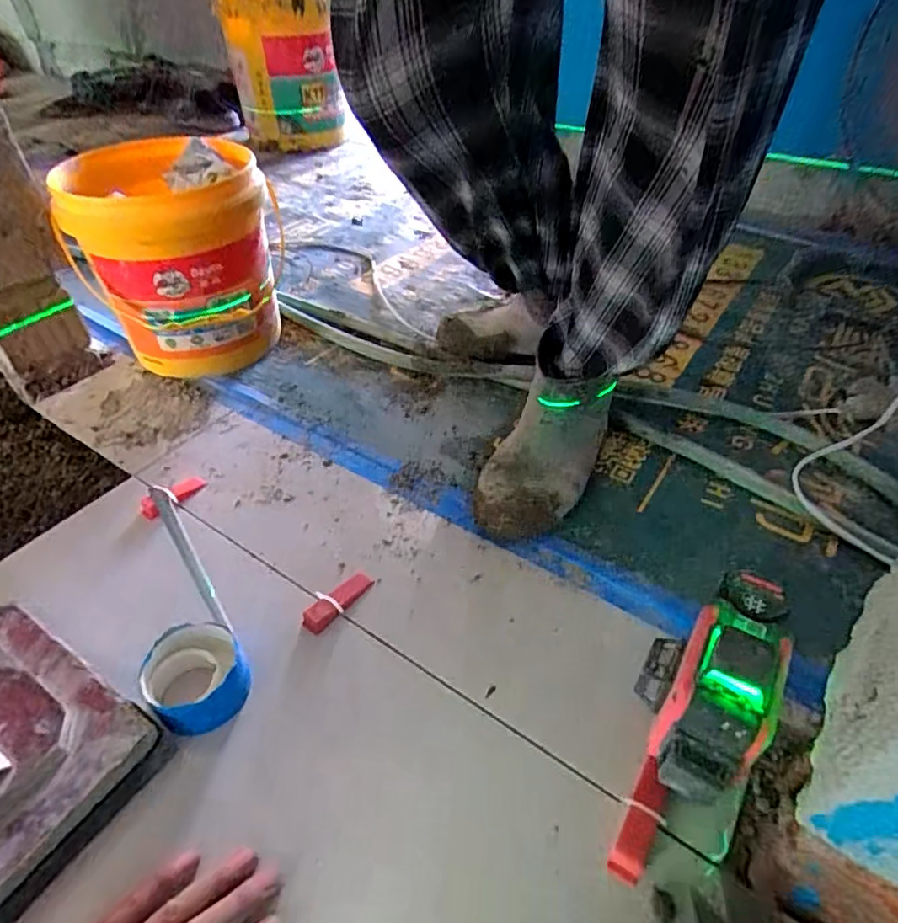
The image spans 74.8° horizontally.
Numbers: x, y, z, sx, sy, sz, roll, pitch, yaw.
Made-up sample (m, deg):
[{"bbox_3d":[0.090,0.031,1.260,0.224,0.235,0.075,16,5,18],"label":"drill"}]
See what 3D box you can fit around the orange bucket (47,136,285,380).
[{"bbox_3d":[-0.360,-0.266,0.790,0.228,0.245,0.228,0,43,0],"label":"orange bucket"}]

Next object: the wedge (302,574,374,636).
[{"bbox_3d":[-0.102,0.126,0.539,0.022,0.019,0.073,26,49,24],"label":"wedge"}]

